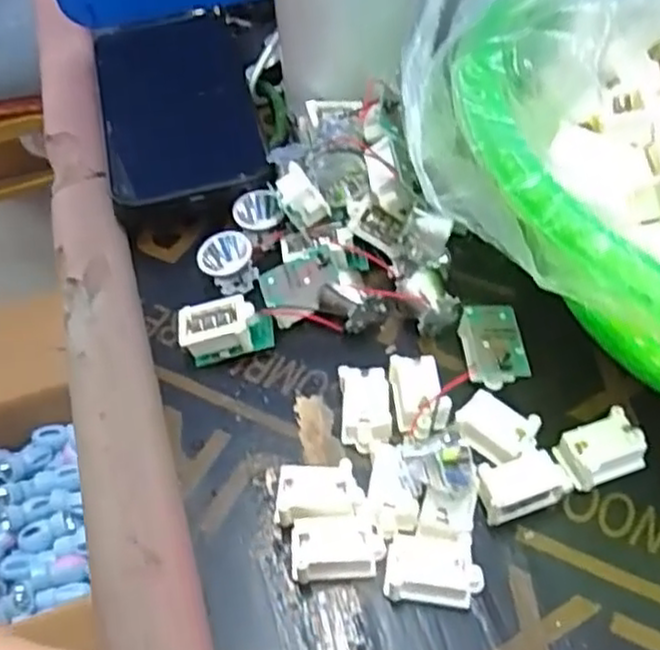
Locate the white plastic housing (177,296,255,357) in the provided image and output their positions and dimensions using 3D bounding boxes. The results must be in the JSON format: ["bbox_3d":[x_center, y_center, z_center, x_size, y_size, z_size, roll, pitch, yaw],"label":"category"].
[{"bbox_3d":[-0.045,0.000,0.285,0.029,0.014,0.018,-5,52,-2],"label":"white plastic housing"}]

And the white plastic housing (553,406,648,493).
[{"bbox_3d":[0.092,0.043,0.249,0.029,0.012,0.018,-19,53,-12],"label":"white plastic housing"}]

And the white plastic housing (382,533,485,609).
[{"bbox_3d":[0.032,0.076,0.228,0.029,0.013,0.018,3,52,4],"label":"white plastic housing"}]

